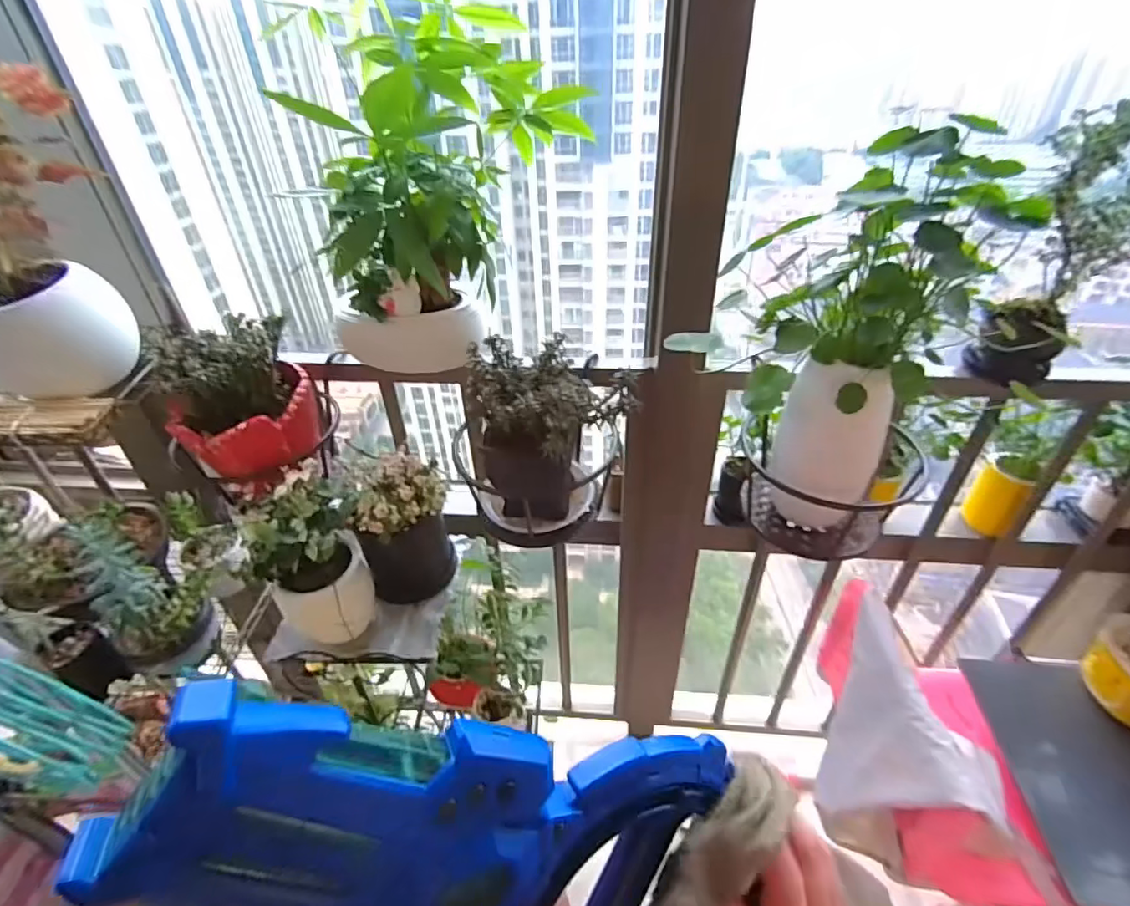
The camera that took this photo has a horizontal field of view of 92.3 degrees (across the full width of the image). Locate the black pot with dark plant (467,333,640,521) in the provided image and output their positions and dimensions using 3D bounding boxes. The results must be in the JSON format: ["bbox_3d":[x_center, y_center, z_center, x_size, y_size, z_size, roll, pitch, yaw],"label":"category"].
[{"bbox_3d":[-0.023,-0.023,0.692,0.150,0.215,0.179,-23,41,-24],"label":"black pot with dark plant"}]

